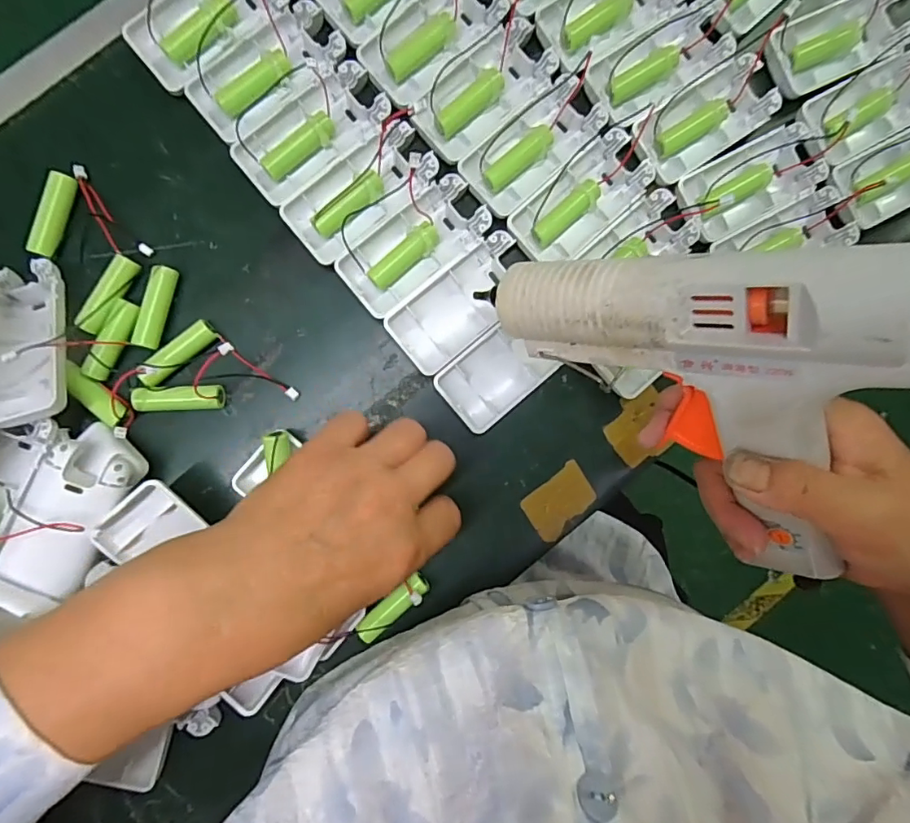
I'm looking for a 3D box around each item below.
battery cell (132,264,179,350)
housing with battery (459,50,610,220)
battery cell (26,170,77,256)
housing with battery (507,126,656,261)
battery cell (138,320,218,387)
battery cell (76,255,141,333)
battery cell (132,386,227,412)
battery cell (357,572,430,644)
[{"bbox_3d":[-0.179,-0.062,0.309,0.013,0.011,0.050,15,88,-3],"label":"battery cell"},{"bbox_3d":[0.052,-0.168,0.321,0.102,0.019,0.042,-44,92,-3],"label":"housing with battery"},{"bbox_3d":[-0.240,-0.117,0.308,0.012,0.009,0.050,16,88,-3],"label":"battery cell"},{"bbox_3d":[0.078,-0.131,0.323,0.090,0.018,0.044,-42,92,-3],"label":"housing with battery"},{"bbox_3d":[-0.165,-0.034,0.308,0.050,0.018,0.014,-44,92,-3],"label":"battery cell"},{"bbox_3d":[-0.204,-0.069,0.304,0.013,0.010,0.048,29,87,-3],"label":"battery cell"},{"bbox_3d":[-0.165,-0.007,0.307,0.048,0.019,0.014,-3,89,-3],"label":"battery cell"},{"bbox_3d":[-0.037,0.120,0.314,0.050,0.011,0.014,-40,91,-3],"label":"battery cell"}]

